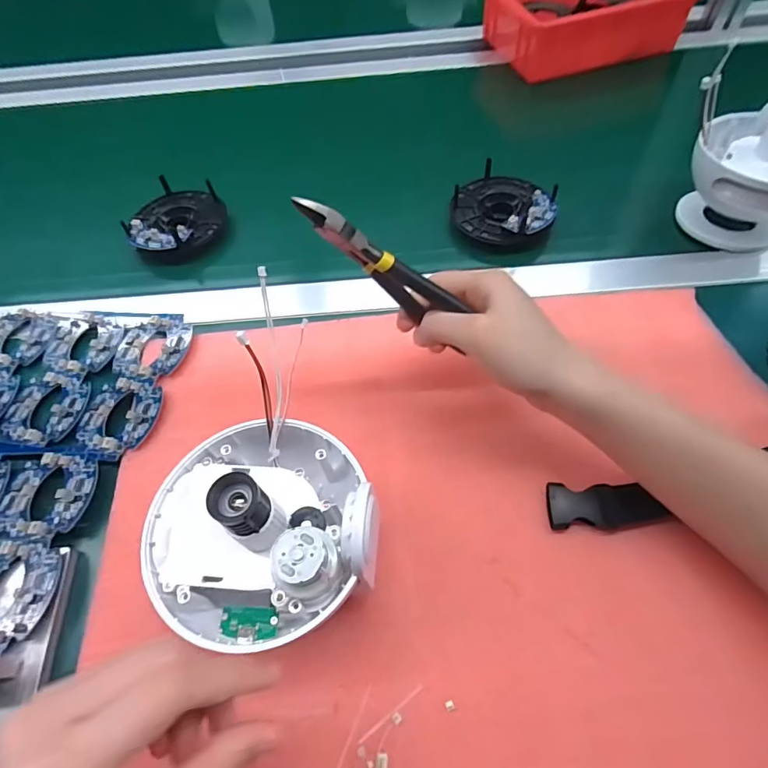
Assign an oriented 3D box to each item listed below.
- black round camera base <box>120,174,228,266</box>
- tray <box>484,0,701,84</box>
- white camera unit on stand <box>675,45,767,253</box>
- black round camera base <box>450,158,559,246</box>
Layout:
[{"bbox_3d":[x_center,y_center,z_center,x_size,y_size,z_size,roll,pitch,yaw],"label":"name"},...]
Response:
[{"bbox_3d":[-0.222,-0.174,0.499,0.100,0.041,0.100,-2,57,3],"label":"black round camera base"},{"bbox_3d":[0.282,-0.517,0.642,0.247,0.077,0.166,-13,58,-4],"label":"tray"},{"bbox_3d":[0.342,-0.198,0.425,0.111,0.121,0.120,-35,62,-17],"label":"white camera unit on stand"},{"bbox_3d":[0.123,-0.187,0.476,0.102,0.024,0.098,4,58,7],"label":"black round camera base"}]

